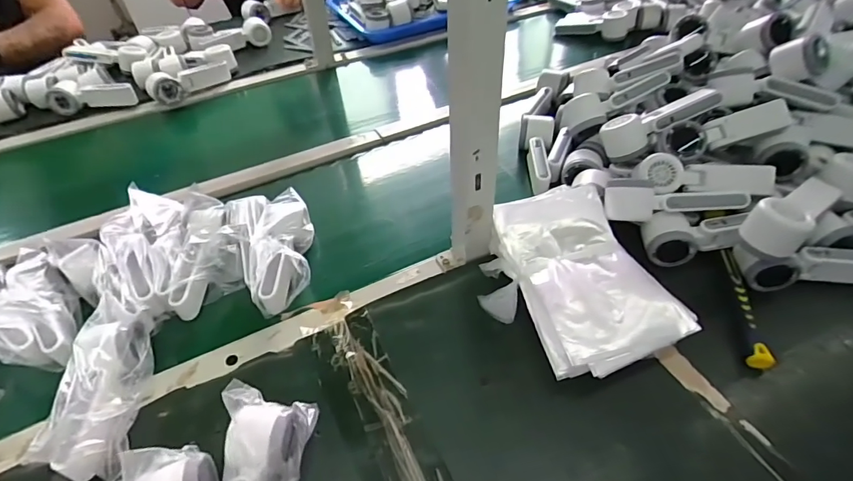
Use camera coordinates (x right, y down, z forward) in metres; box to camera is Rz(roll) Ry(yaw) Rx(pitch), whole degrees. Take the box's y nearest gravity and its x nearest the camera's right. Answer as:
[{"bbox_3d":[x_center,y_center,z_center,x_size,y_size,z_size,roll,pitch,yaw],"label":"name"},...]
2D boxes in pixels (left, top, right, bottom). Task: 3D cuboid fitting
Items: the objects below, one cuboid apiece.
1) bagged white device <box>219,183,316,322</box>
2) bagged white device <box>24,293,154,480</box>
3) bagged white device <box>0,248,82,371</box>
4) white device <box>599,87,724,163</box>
[{"bbox_3d":[-0.205,0.005,0.613,0.107,0.068,0.182,-16,48,-12],"label":"bagged white device"},{"bbox_3d":[-0.342,0.148,0.479,0.070,0.057,0.184,-12,47,-9],"label":"bagged white device"},{"bbox_3d":[-0.501,0.078,0.557,0.198,0.067,0.105,30,55,27],"label":"bagged white device"},{"bbox_3d":[0.338,-0.175,0.658,0.164,0.051,0.053,-24,45,16],"label":"white device"}]

